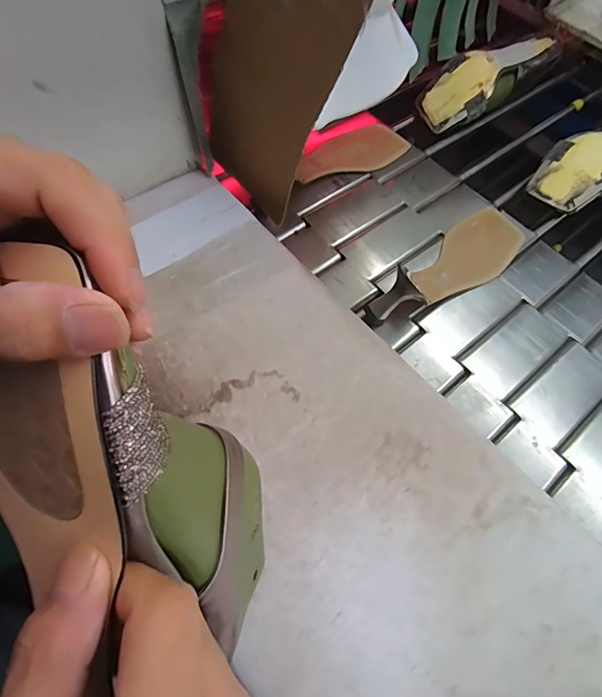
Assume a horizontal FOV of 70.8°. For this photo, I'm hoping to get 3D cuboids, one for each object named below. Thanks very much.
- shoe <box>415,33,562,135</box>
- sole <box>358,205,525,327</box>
[{"bbox_3d":[0.277,-0.406,0.631,0.219,0.055,0.080,-35,72,-16],"label":"shoe"},{"bbox_3d":[0.179,-0.100,0.473,0.080,0.065,0.246,42,71,15],"label":"sole"}]

